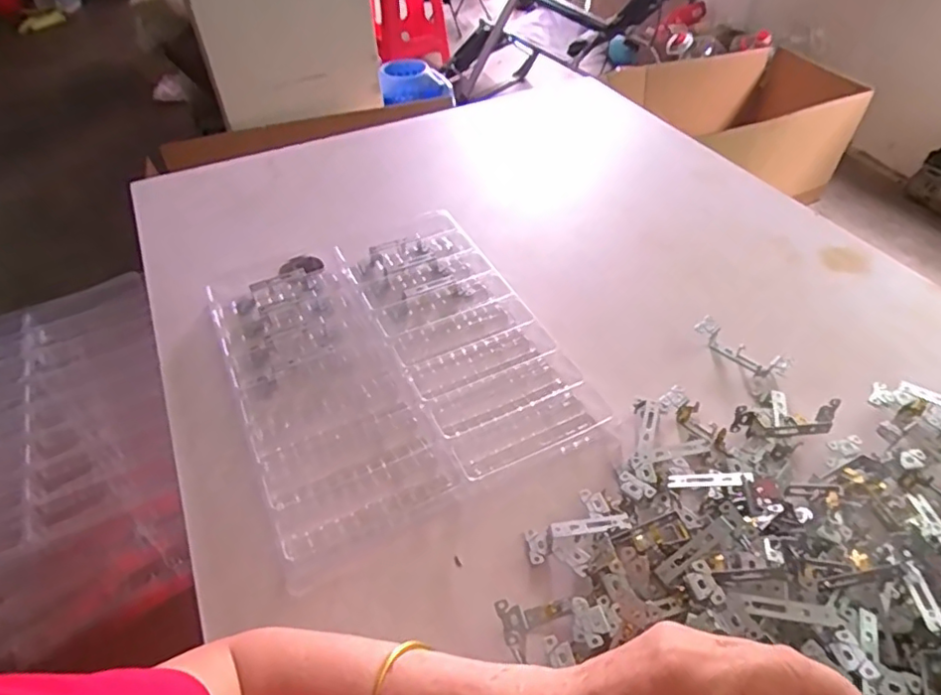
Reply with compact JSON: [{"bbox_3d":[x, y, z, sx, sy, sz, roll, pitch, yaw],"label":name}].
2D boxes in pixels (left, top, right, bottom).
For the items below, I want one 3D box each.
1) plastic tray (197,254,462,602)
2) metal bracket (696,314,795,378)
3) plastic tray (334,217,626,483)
[{"bbox_3d":[-0.164,0.036,0.640,0.165,0.033,0.407,-20,46,-18],"label":"plastic tray"},{"bbox_3d":[0.305,0.000,0.665,0.032,0.027,0.101,-32,50,-28],"label":"metal bracket"},{"bbox_3d":[-0.014,-0.025,0.695,0.167,0.033,0.403,-20,46,-18],"label":"plastic tray"}]

